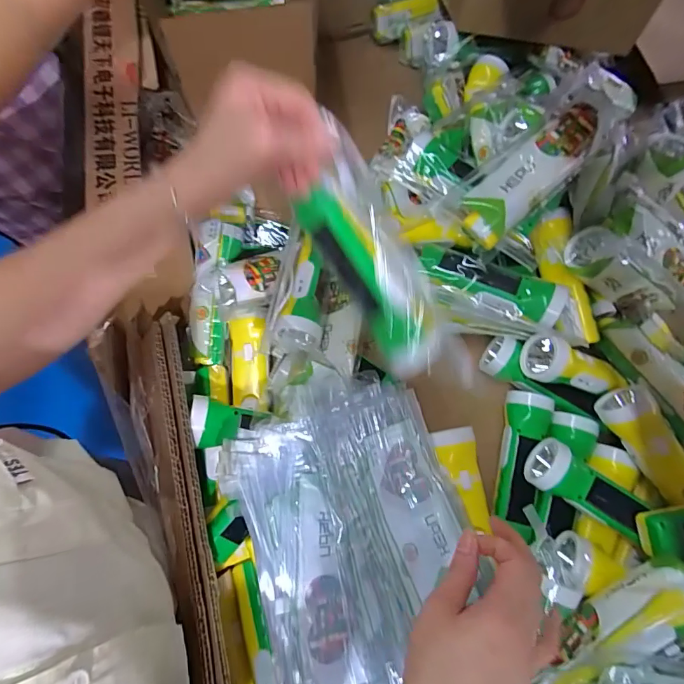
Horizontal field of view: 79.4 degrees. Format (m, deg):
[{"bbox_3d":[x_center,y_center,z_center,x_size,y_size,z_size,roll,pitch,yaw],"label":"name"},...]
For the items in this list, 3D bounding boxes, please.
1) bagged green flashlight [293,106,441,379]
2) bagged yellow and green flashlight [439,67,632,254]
[{"bbox_3d":[0.021,-0.059,0.339,0.053,0.073,0.186,-29,103,-9],"label":"bagged green flashlight"},{"bbox_3d":[0.202,-0.184,0.439,0.190,0.063,0.072,-42,78,12],"label":"bagged yellow and green flashlight"}]

